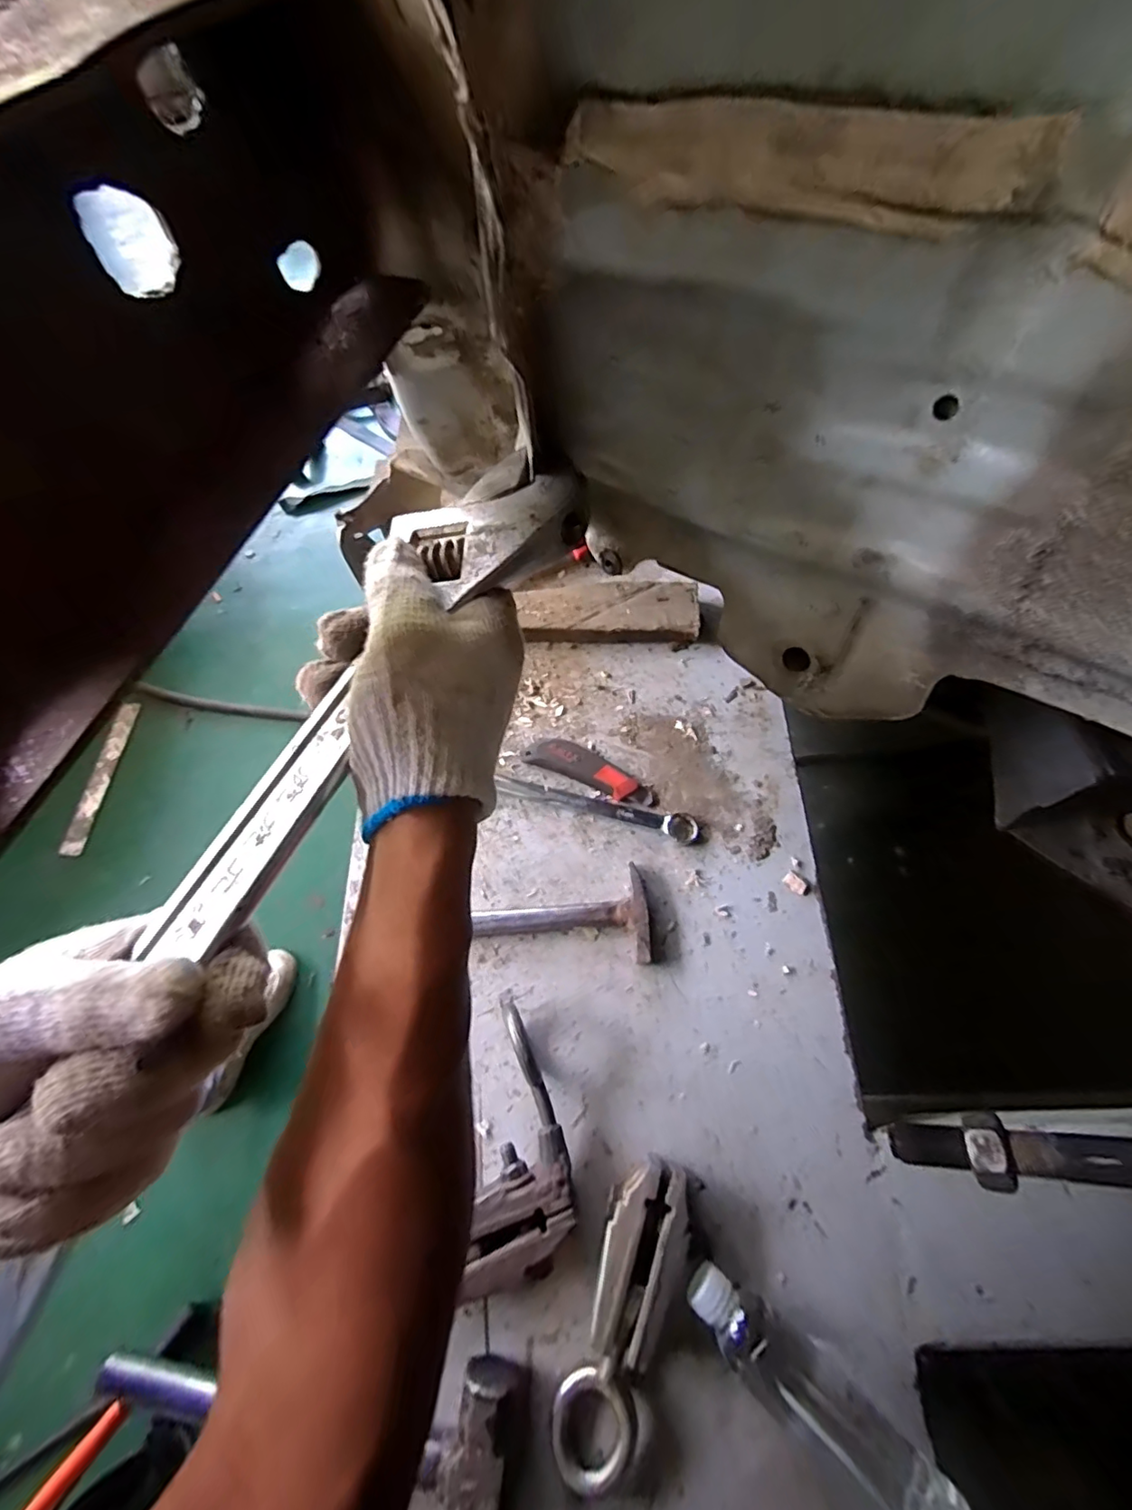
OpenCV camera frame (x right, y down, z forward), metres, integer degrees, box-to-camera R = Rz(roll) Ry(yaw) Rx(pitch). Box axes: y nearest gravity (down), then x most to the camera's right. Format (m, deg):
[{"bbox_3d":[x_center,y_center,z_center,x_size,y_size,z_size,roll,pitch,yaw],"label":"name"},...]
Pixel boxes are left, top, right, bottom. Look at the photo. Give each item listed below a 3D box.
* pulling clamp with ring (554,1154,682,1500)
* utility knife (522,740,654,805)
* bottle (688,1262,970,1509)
[{"bbox_3d":[0.043,0.432,0.443,0.065,0.048,0.209,16,66,7],"label":"pulling clamp with ring"},{"bbox_3d":[0.026,0.018,0.645,0.148,0.020,0.035,23,67,11],"label":"utility knife"},{"bbox_3d":[0.182,0.463,0.410,0.208,0.048,0.053,40,71,17],"label":"bottle"}]

